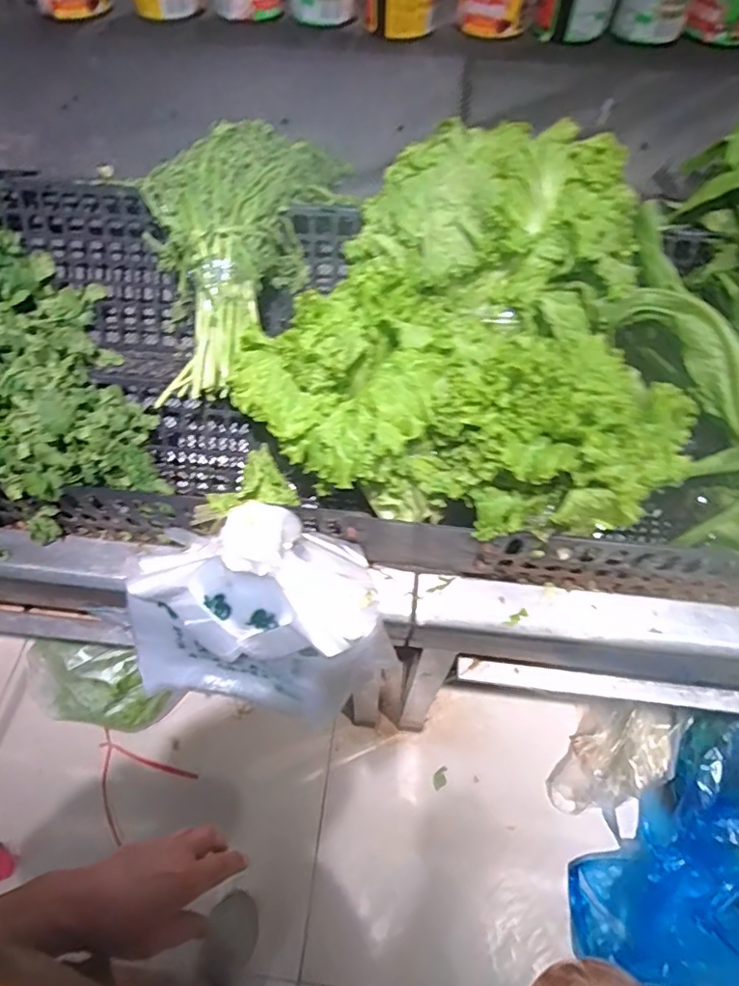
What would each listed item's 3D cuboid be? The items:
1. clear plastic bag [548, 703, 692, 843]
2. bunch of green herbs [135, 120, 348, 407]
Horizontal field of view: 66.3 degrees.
[{"bbox_3d":[0.553,0.594,1.256,0.183,0.147,0.286,33,62,18],"label":"clear plastic bag"},{"bbox_3d":[-0.169,-0.277,0.635,0.188,0.147,0.332,18,58,10],"label":"bunch of green herbs"}]

